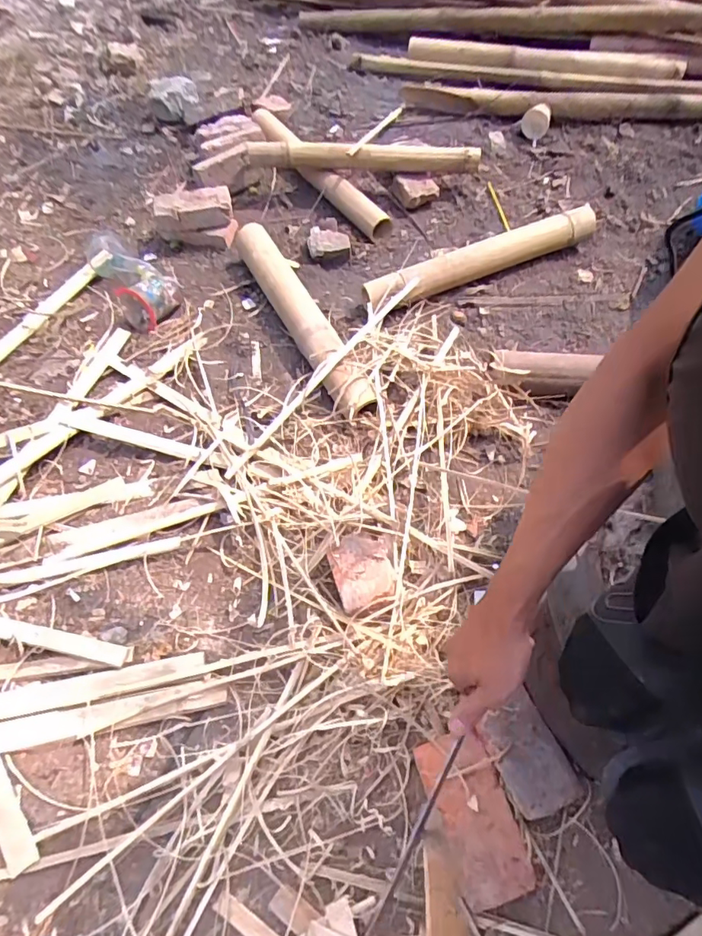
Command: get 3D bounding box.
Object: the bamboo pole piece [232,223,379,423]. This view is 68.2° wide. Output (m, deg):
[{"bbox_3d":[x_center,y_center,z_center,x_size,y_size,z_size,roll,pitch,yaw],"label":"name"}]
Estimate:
[{"bbox_3d":[-0.105,-0.310,1.008,0.073,0.064,0.558,-24,63,-12],"label":"bamboo pole piece"}]

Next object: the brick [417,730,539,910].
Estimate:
[{"bbox_3d":[0.146,0.418,0.628,0.089,0.041,0.172,-18,62,-9],"label":"brick"}]

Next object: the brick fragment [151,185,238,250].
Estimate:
[{"bbox_3d":[-0.334,-0.540,1.129,0.165,0.091,0.092,13,62,8],"label":"brick fragment"}]

